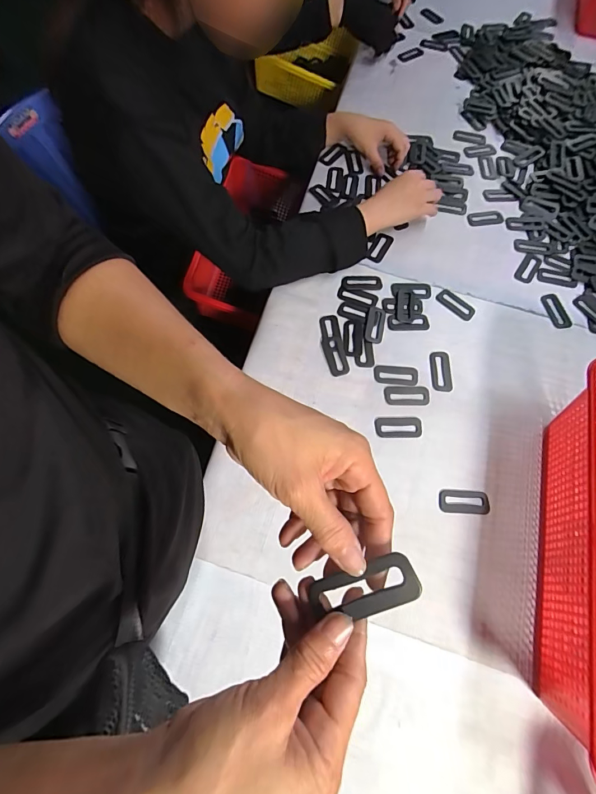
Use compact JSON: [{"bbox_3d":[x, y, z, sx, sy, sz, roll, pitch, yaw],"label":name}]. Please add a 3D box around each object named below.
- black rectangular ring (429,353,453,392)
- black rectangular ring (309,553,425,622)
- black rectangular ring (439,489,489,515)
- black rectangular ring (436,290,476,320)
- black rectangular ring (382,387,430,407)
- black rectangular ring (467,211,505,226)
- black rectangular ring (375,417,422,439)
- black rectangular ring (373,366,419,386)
[{"bbox_3d":[0.197,-0.035,0.528,0.028,0.004,0.060,3,67,1],"label":"black rectangular ring"},{"bbox_3d":[0.035,0.105,0.206,0.058,0.004,0.025,-23,80,7],"label":"black rectangular ring"},{"bbox_3d":[0.200,0.126,0.460,0.059,0.004,0.027,3,67,1],"label":"black rectangular ring"},{"bbox_3d":[0.235,-0.138,0.570,0.059,0.004,0.024,42,73,15],"label":"black rectangular ring"},{"bbox_3d":[0.145,-0.002,0.510,0.061,0.004,0.026,1,67,0],"label":"black rectangular ring"},{"bbox_3d":[0.313,-0.299,0.639,0.062,0.006,0.026,-3,67,-2],"label":"black rectangular ring"},{"bbox_3d":[0.131,0.040,0.495,0.060,0.004,0.029,1,67,0],"label":"black rectangular ring"},{"bbox_3d":[0.133,-0.029,0.520,0.062,0.004,0.026,4,67,1],"label":"black rectangular ring"}]

